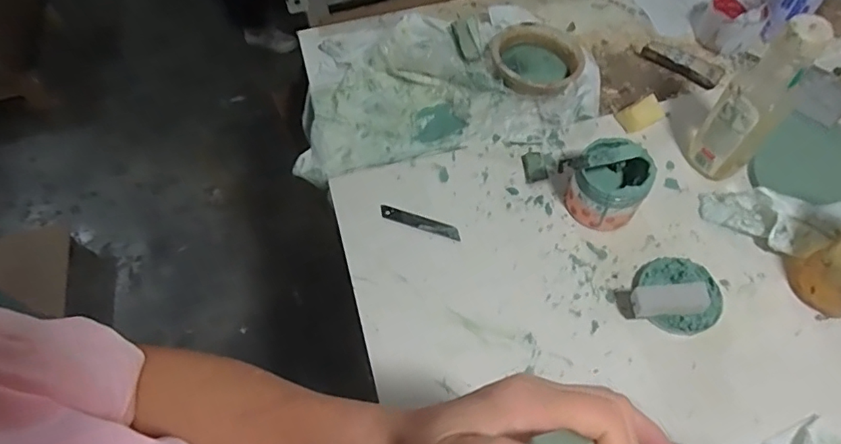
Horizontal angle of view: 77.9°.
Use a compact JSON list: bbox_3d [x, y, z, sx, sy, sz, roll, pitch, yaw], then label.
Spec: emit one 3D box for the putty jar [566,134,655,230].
[{"bbox_3d":[0.213,-0.041,0.589,0.075,0.075,0.079,-1,59,2],"label":"putty jar"}]

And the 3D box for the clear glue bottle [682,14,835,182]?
[{"bbox_3d":[0.350,-0.123,0.557,0.049,0.202,0.063,-25,61,-12],"label":"clear glue bottle"}]

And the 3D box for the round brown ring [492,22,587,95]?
[{"bbox_3d":[0.163,-0.229,0.726,0.124,0.029,0.107,0,59,2],"label":"round brown ring"}]

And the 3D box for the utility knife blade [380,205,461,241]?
[{"bbox_3d":[0.000,0.000,0.612,0.099,0.004,0.018,16,61,11],"label":"utility knife blade"}]

